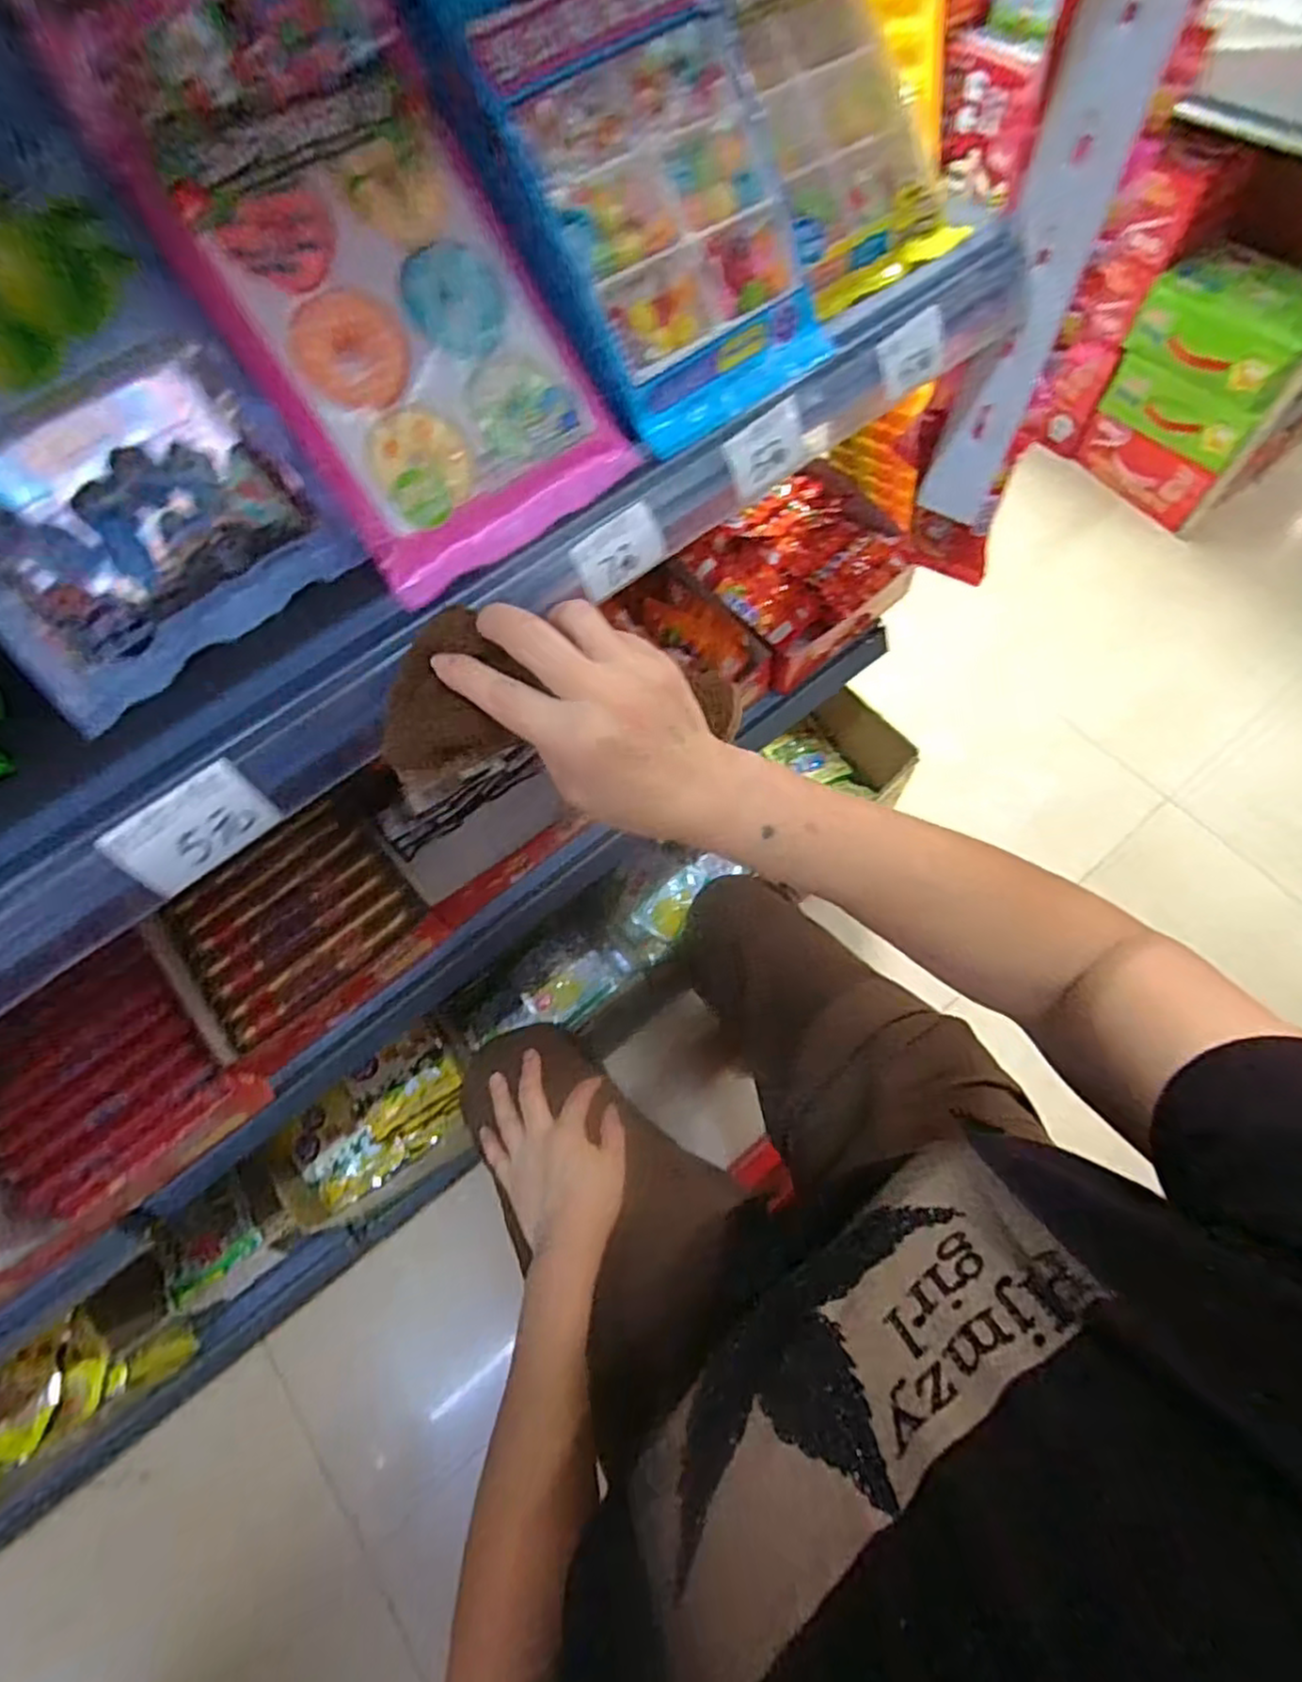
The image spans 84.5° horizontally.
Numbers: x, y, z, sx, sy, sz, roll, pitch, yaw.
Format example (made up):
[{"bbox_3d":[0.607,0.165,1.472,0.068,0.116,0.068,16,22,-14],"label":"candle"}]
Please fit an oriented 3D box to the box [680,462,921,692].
[{"bbox_3d":[0.149,-0.289,0.763,0.197,0.049,0.195,-36,69,-12],"label":"box"}]

